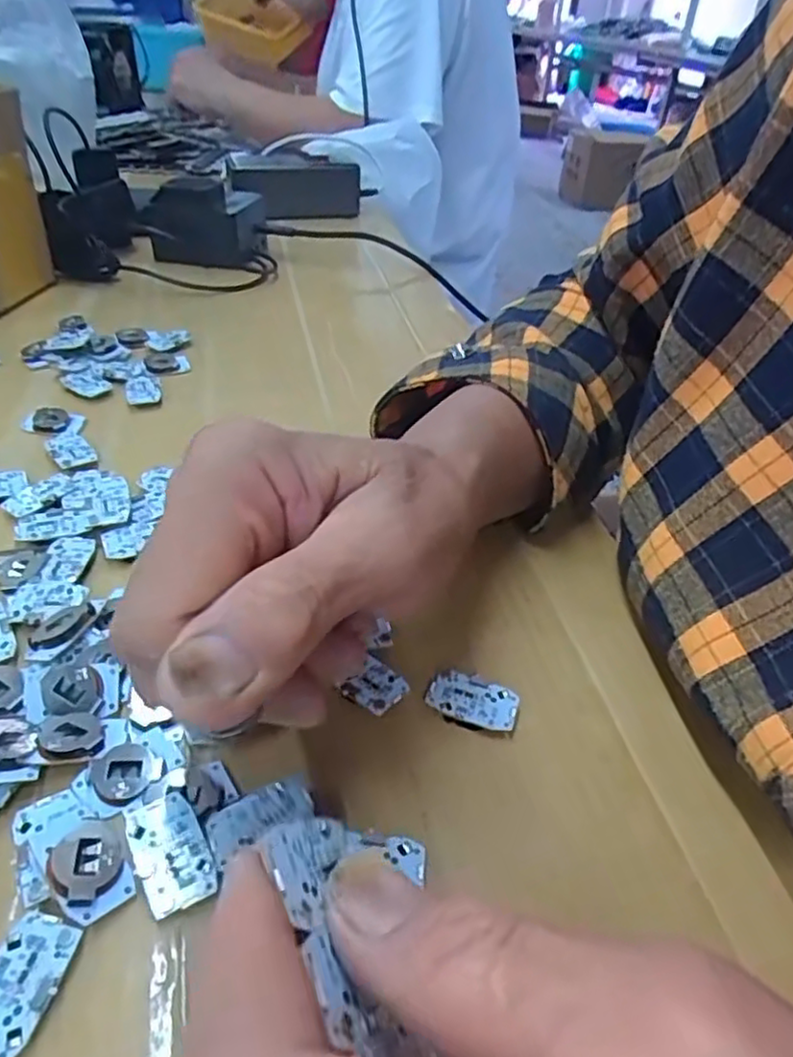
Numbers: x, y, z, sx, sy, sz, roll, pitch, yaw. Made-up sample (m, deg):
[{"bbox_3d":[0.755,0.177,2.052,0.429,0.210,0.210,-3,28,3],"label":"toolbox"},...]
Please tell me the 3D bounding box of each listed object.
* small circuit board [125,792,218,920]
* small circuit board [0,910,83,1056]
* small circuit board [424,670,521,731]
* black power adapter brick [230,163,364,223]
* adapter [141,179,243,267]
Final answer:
[{"bbox_3d":[-0.062,0.087,0.183,0.018,0.004,0.029,-17,44,-26],"label":"small circuit board"},{"bbox_3d":[-0.089,0.109,0.160,0.018,0.006,0.030,11,39,7],"label":"small circuit board"},{"bbox_3d":[0.026,0.060,0.232,0.030,0.006,0.018,17,40,14],"label":"small circuit board"},{"bbox_3d":[-0.098,-0.333,0.674,0.131,0.047,0.035,-27,49,-34],"label":"black power adapter brick"},{"bbox_3d":[-0.163,-0.241,0.538,0.070,0.063,0.026,-9,41,-18],"label":"adapter"}]

